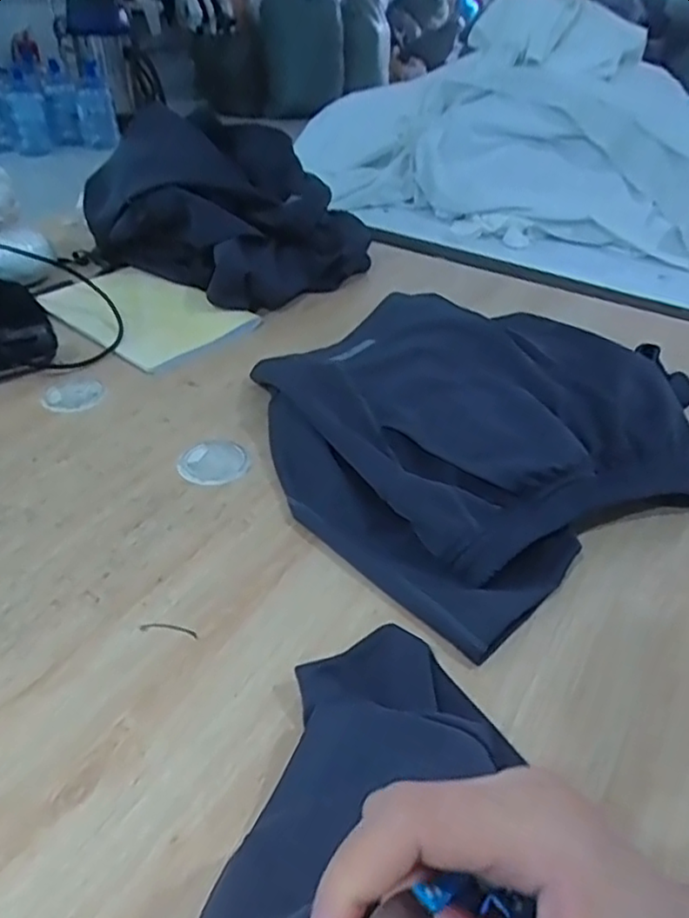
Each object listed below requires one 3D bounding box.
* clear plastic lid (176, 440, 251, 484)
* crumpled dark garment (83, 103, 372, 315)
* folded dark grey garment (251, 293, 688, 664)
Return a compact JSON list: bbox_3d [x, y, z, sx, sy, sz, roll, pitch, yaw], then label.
[{"bbox_3d":[-0.125,0.003,0.626,0.065,0.004,0.063,0,40,0],"label":"clear plastic lid"},{"bbox_3d":[-0.163,-0.353,0.937,0.327,0.185,0.270,24,42,25],"label":"crumpled dark garment"},{"bbox_3d":[0.128,-0.051,0.650,0.416,0.077,0.386,-23,44,-29],"label":"folded dark grey garment"}]

